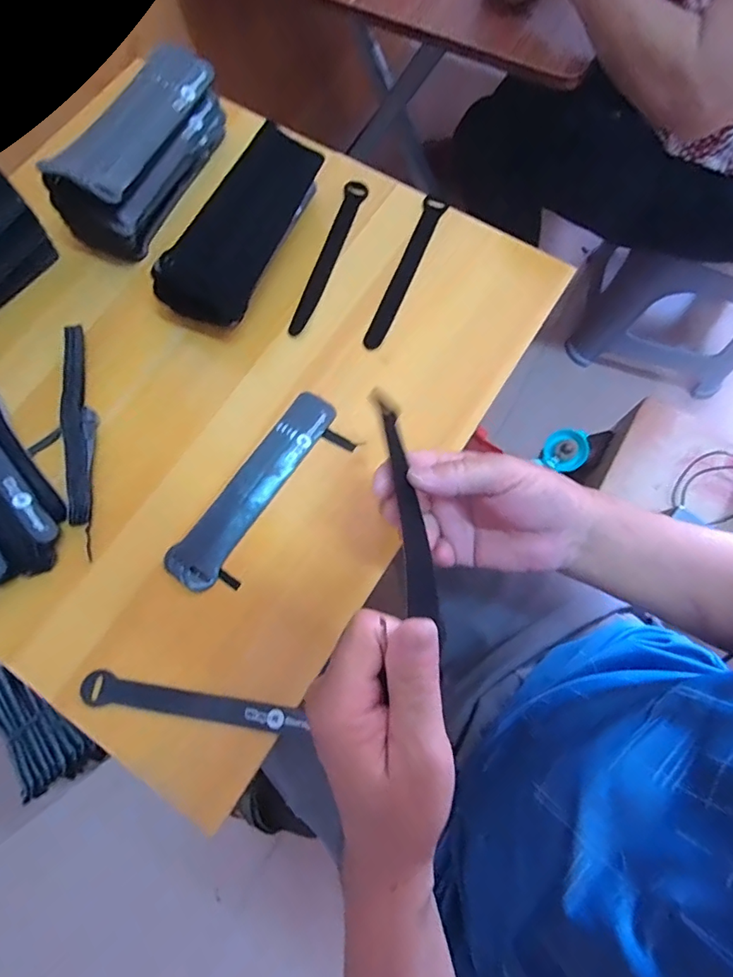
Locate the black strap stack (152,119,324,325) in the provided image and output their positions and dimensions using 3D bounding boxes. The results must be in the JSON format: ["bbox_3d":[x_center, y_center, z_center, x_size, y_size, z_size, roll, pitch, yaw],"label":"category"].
[{"bbox_3d":[-0.118,-0.255,0.484,0.064,0.074,0.209,28,76,9],"label":"black strap stack"}]

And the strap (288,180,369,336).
[{"bbox_3d":[-0.039,-0.241,0.512,0.021,0.004,0.191,19,76,-4],"label":"strap"}]

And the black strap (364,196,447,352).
[{"bbox_3d":[0.041,-0.223,0.510,0.022,0.007,0.193,20,75,7],"label":"black strap"}]

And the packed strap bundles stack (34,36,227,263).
[{"bbox_3d":[-0.220,-0.338,0.498,0.072,0.088,0.203,24,76,8],"label":"packed strap bundles stack"}]

